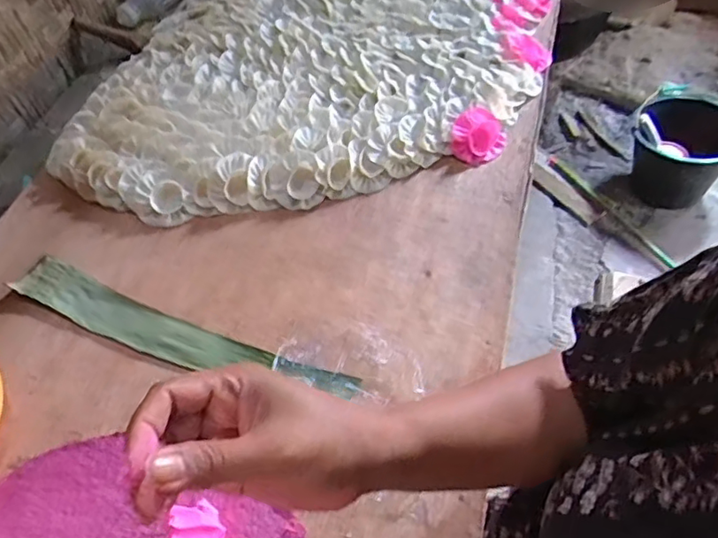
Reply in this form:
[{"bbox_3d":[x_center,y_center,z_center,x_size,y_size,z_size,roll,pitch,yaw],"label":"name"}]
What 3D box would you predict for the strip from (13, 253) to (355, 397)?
[{"bbox_3d":[-0.200,0.071,0.637,0.412,0.010,0.057,19,55,16],"label":"strip"}]

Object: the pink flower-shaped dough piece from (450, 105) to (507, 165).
[{"bbox_3d":[0.158,-0.177,0.781,0.080,0.014,0.070,-39,87,-12],"label":"pink flower-shaped dough piece"}]

